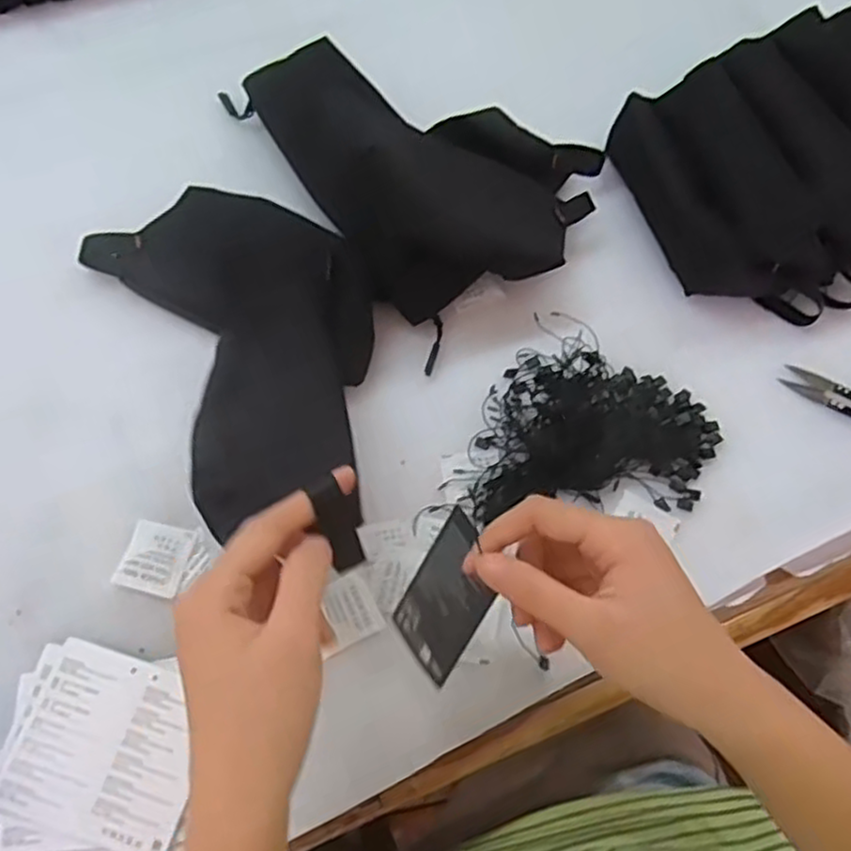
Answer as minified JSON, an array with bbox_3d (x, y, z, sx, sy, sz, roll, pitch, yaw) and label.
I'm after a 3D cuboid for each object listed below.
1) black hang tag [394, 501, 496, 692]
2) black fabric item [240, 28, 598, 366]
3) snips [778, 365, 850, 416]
[{"bbox_3d":[0.011,0.090,0.376,0.006,0.084,0.045,-7,44,-45],"label":"black hang tag"},{"bbox_3d":[0.011,-0.218,0.532,0.215,0.087,0.265,-34,73,-15],"label":"black fabric item"},{"bbox_3d":[0.304,-0.014,0.508,0.104,0.007,0.022,29,70,9],"label":"snips"}]

